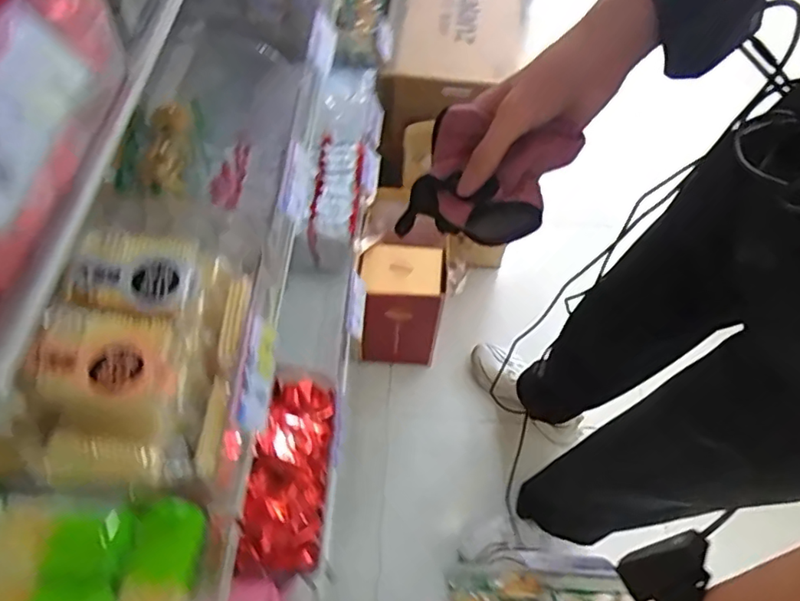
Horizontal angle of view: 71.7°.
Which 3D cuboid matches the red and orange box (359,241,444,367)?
[{"bbox_3d":[0.001,0.014,1.194,0.157,0.288,0.134,7,58,2],"label":"red and orange box"}]

